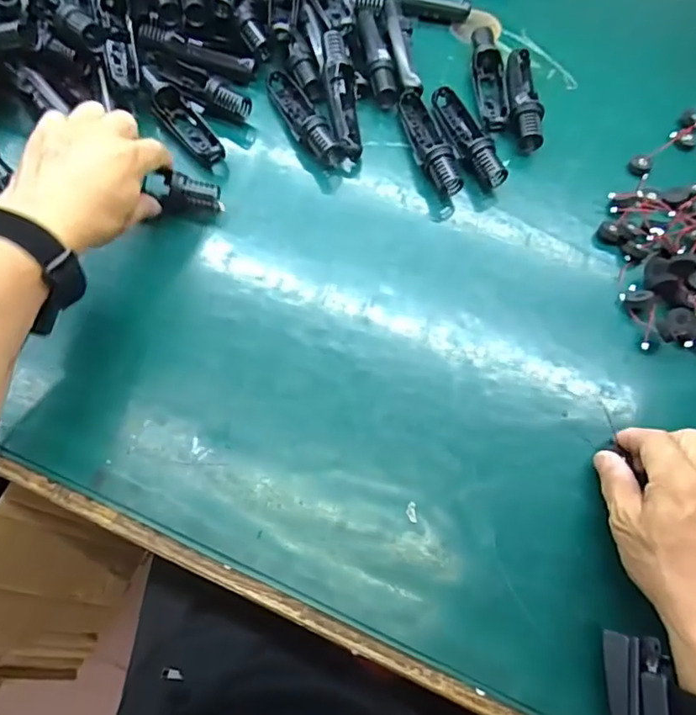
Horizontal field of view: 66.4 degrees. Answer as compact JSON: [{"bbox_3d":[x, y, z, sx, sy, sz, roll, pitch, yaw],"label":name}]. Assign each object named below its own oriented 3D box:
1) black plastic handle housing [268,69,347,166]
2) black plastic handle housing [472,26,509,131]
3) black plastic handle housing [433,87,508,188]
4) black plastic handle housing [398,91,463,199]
[{"bbox_3d":[-0.046,-0.234,0.521,0.032,0.033,0.119,-30,72,-14],"label":"black plastic handle housing"},{"bbox_3d":[0.144,-0.286,0.543,0.031,0.026,0.122,-5,68,-5],"label":"black plastic handle housing"},{"bbox_3d":[0.113,-0.217,0.514,0.033,0.025,0.122,-17,69,-10],"label":"black plastic handle housing"},{"bbox_3d":[0.080,-0.209,0.513,0.041,0.033,0.121,-13,69,-8],"label":"black plastic handle housing"}]

